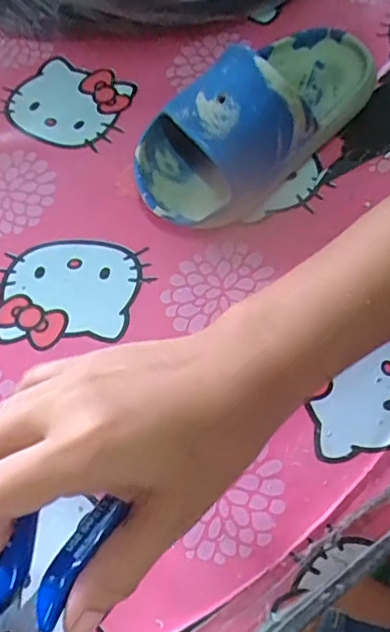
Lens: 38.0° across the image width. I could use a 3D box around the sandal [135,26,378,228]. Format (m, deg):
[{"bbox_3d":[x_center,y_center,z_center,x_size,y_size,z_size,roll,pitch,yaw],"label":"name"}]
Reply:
[{"bbox_3d":[0.040,-0.128,0.349,0.178,0.060,0.082,-42,72,-13],"label":"sandal"}]

